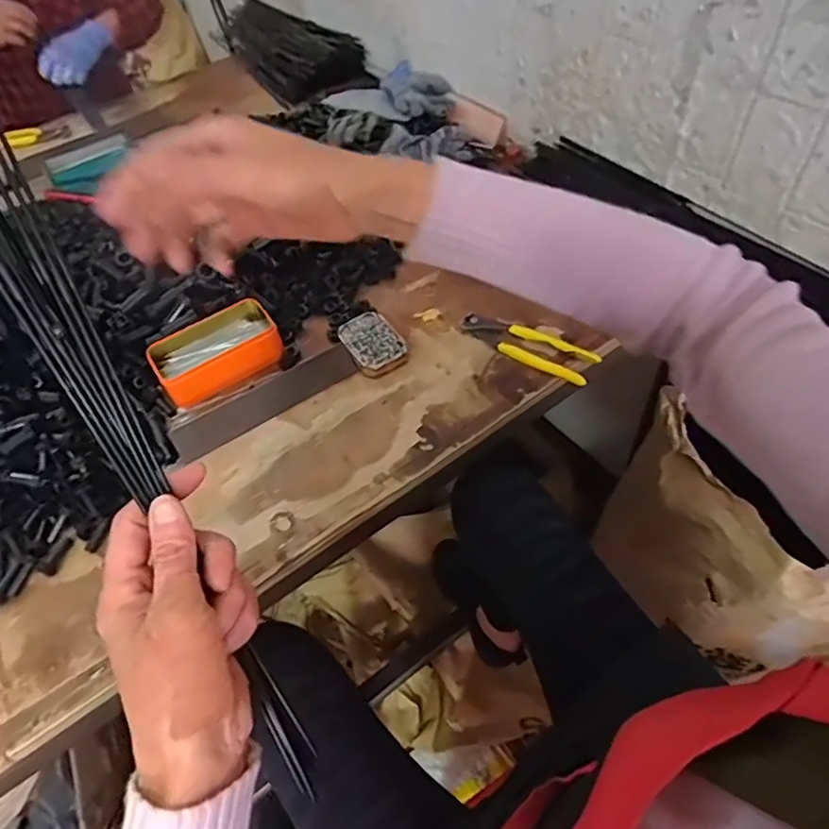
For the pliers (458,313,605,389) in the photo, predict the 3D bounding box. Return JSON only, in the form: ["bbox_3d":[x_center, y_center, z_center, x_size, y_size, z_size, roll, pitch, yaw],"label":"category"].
[{"bbox_3d":[0.131,-0.080,0.681,0.164,0.021,0.045,26,59,24],"label":"pliers"}]

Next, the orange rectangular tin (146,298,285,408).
[{"bbox_3d":[-0.238,-0.079,0.697,0.144,0.042,0.085,-29,54,-16],"label":"orange rectangular tin"}]

